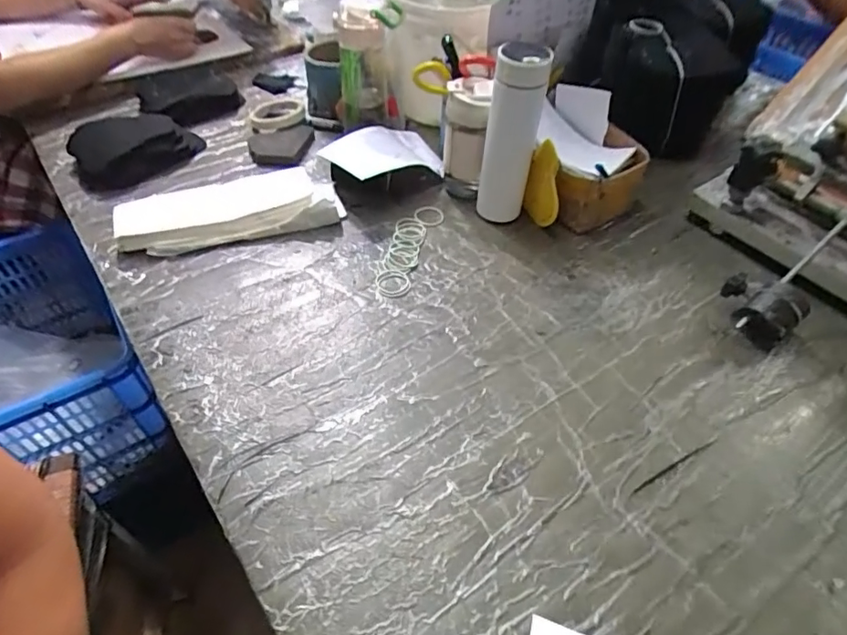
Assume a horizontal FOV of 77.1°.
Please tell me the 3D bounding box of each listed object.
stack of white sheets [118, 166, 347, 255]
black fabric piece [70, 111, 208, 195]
[{"bbox_3d":[-0.268,-0.150,0.742,0.289,0.036,0.114,-14,49,-13],"label":"stack of white sheets"},{"bbox_3d":[-0.450,-0.270,0.840,0.193,0.053,0.143,-28,54,-24],"label":"black fabric piece"}]

